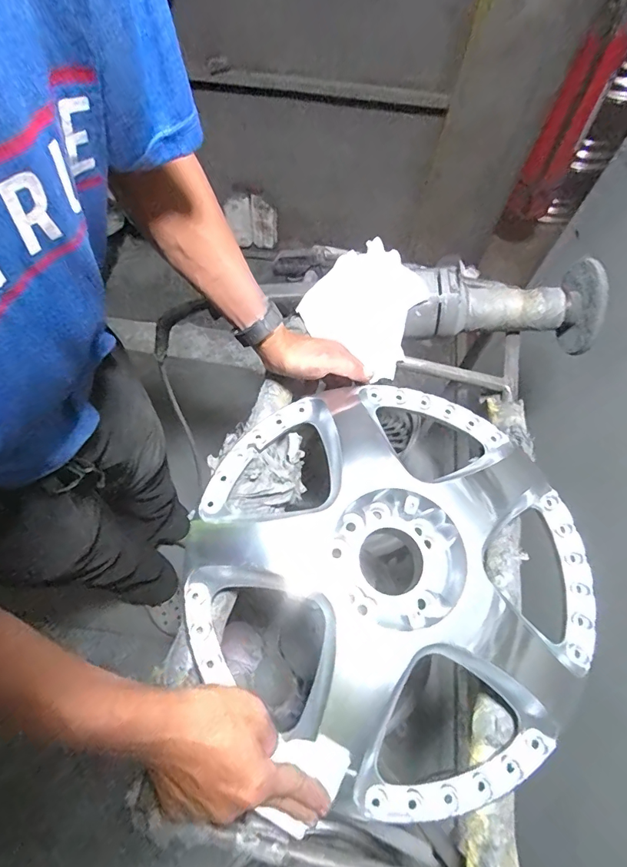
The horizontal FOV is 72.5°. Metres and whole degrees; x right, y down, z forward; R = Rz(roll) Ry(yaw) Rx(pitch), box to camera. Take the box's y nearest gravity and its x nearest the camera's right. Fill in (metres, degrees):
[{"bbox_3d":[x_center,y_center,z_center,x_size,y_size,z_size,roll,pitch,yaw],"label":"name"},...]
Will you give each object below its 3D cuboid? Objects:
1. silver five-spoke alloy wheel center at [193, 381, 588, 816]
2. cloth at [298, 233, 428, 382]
[{"bbox_3d":[0.088,0.130,0.470,0.418,0.066,0.402,1,65,-3],"label":"silver five-spoke alloy wheel center"},{"bbox_3d":[0.082,-0.181,0.602,0.156,0.041,0.158,41,94,12],"label":"cloth"}]

